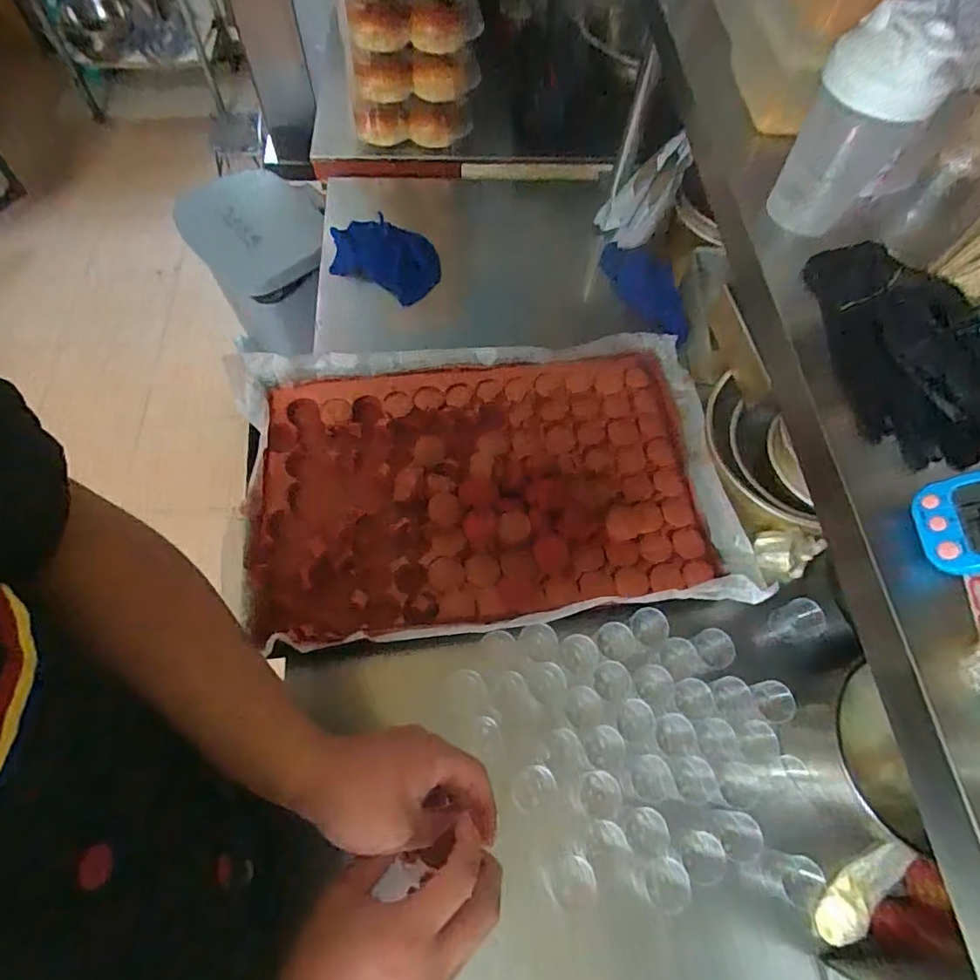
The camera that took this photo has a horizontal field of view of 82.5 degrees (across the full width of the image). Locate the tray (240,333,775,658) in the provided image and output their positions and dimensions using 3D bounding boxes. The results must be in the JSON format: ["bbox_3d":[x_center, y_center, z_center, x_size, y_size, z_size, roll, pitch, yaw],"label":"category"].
[{"bbox_3d":[-0.002,-0.022,0.736,0.609,0.035,0.406,-6,65,-6],"label":"tray"}]

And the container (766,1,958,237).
[{"bbox_3d":[0.331,-0.328,0.505,0.095,0.171,0.099,35,68,13],"label":"container"}]

